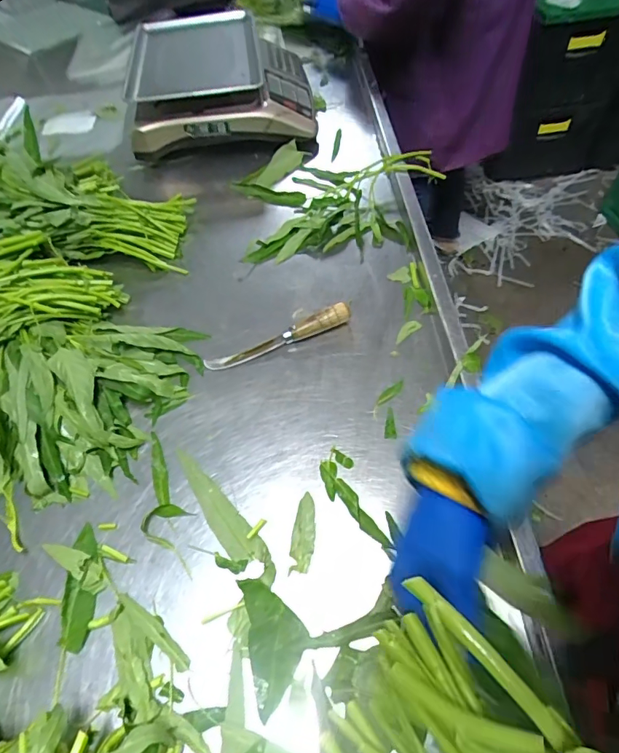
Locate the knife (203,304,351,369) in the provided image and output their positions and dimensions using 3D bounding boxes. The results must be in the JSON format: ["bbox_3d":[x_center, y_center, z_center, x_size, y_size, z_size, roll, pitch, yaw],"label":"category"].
[{"bbox_3d":[-0.042,-0.052,0.617,0.199,0.032,0.026,-20,57,-9],"label":"knife"}]

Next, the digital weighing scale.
[{"bbox_3d":[-0.163,-0.544,0.891,0.321,0.149,0.321,-4,55,2],"label":"digital weighing scale"}]

